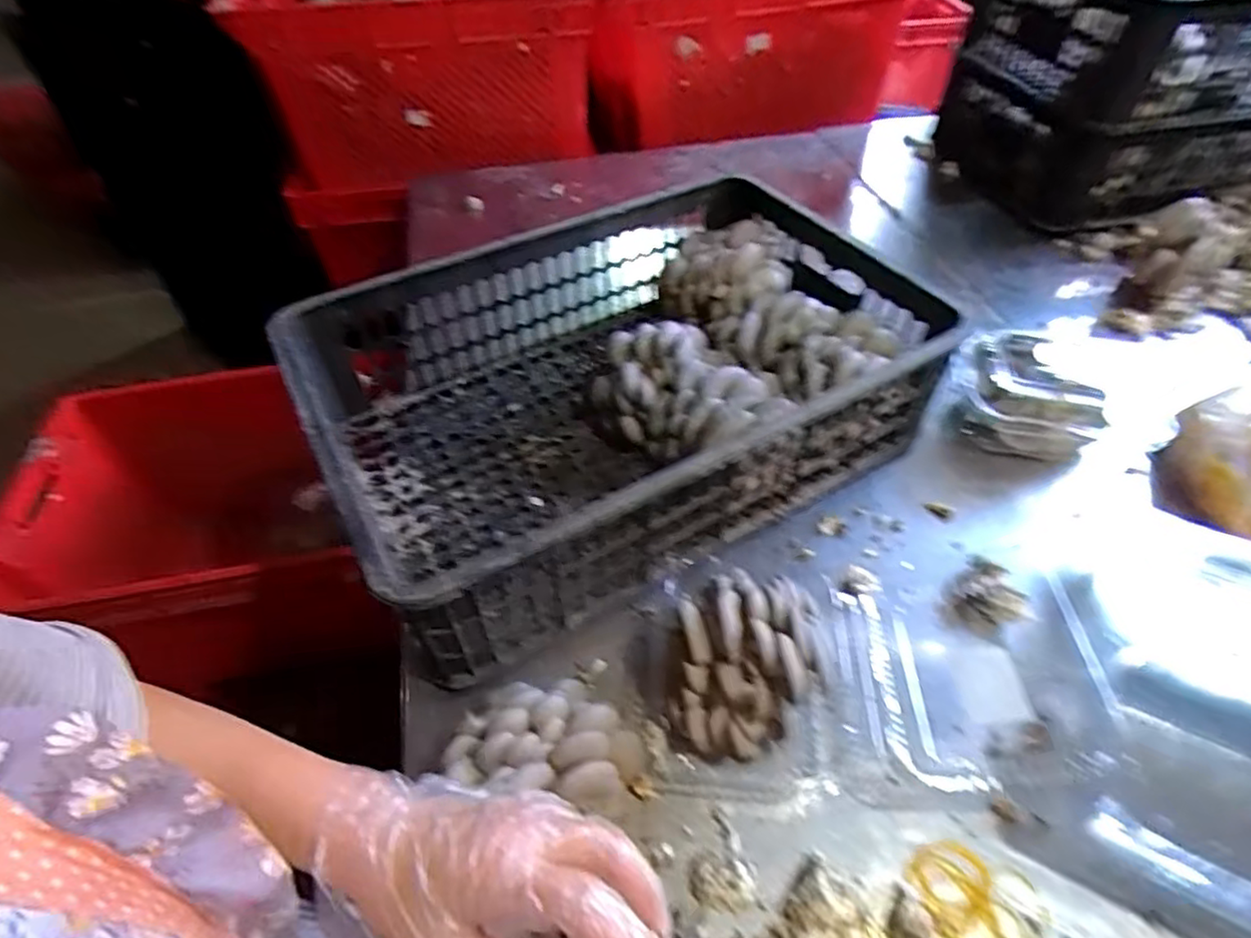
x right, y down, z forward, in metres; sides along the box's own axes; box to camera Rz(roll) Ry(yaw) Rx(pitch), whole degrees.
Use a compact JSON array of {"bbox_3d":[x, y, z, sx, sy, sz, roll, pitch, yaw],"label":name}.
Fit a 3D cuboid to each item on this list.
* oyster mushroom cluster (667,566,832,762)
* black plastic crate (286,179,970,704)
[{"bbox_3d":[0.100,0.150,0.522,0.121,0.099,0.139,7,50,7],"label":"oyster mushroom cluster"},{"bbox_3d":[-0.008,-0.091,0.693,0.583,0.173,0.411,-24,53,-18],"label":"black plastic crate"}]

